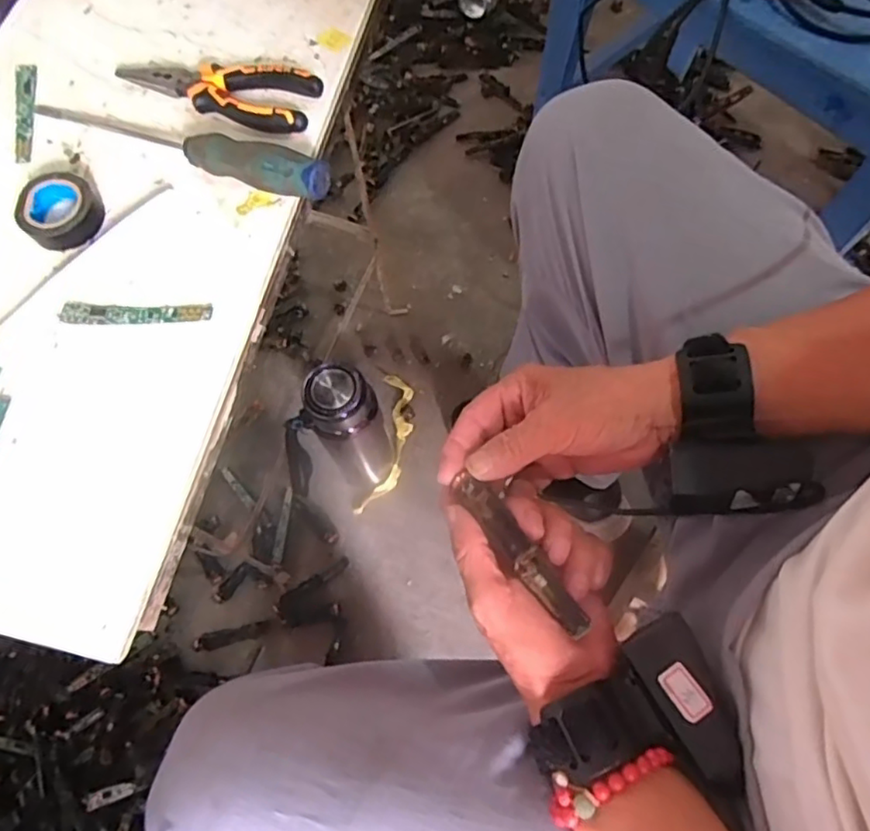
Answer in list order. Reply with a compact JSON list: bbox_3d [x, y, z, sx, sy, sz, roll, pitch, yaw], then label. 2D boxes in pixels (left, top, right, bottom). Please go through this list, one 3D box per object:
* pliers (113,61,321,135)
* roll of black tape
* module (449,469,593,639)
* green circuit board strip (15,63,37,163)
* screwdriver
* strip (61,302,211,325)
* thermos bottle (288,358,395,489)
[{"bbox_3d":[-0.162,-0.242,0.451,0.153,0.013,0.051,14,69,9],"label":"pliers"},{"bbox_3d":[-0.254,-0.140,0.415,0.051,0.018,0.050,-1,68,3],"label":"roll of black tape"},{"bbox_3d":[0.046,0.072,0.334,0.020,0.013,0.099,-33,60,-10],"label":"module"},{"bbox_3d":[-0.311,-0.231,0.465,0.015,0.006,0.099,-14,68,-2],"label":"green circuit board strip"},{"bbox_3d":[-0.180,-0.194,0.428,0.241,0.028,0.028,24,71,12],"label":"screwdriver"},{"bbox_3d":[-0.192,-0.066,0.394,0.095,0.005,0.015,1,68,3],"label":"strip"},{"bbox_3d":[-0.101,0.018,0.724,0.086,0.228,0.071,-15,68,-3],"label":"thermos bottle"}]

